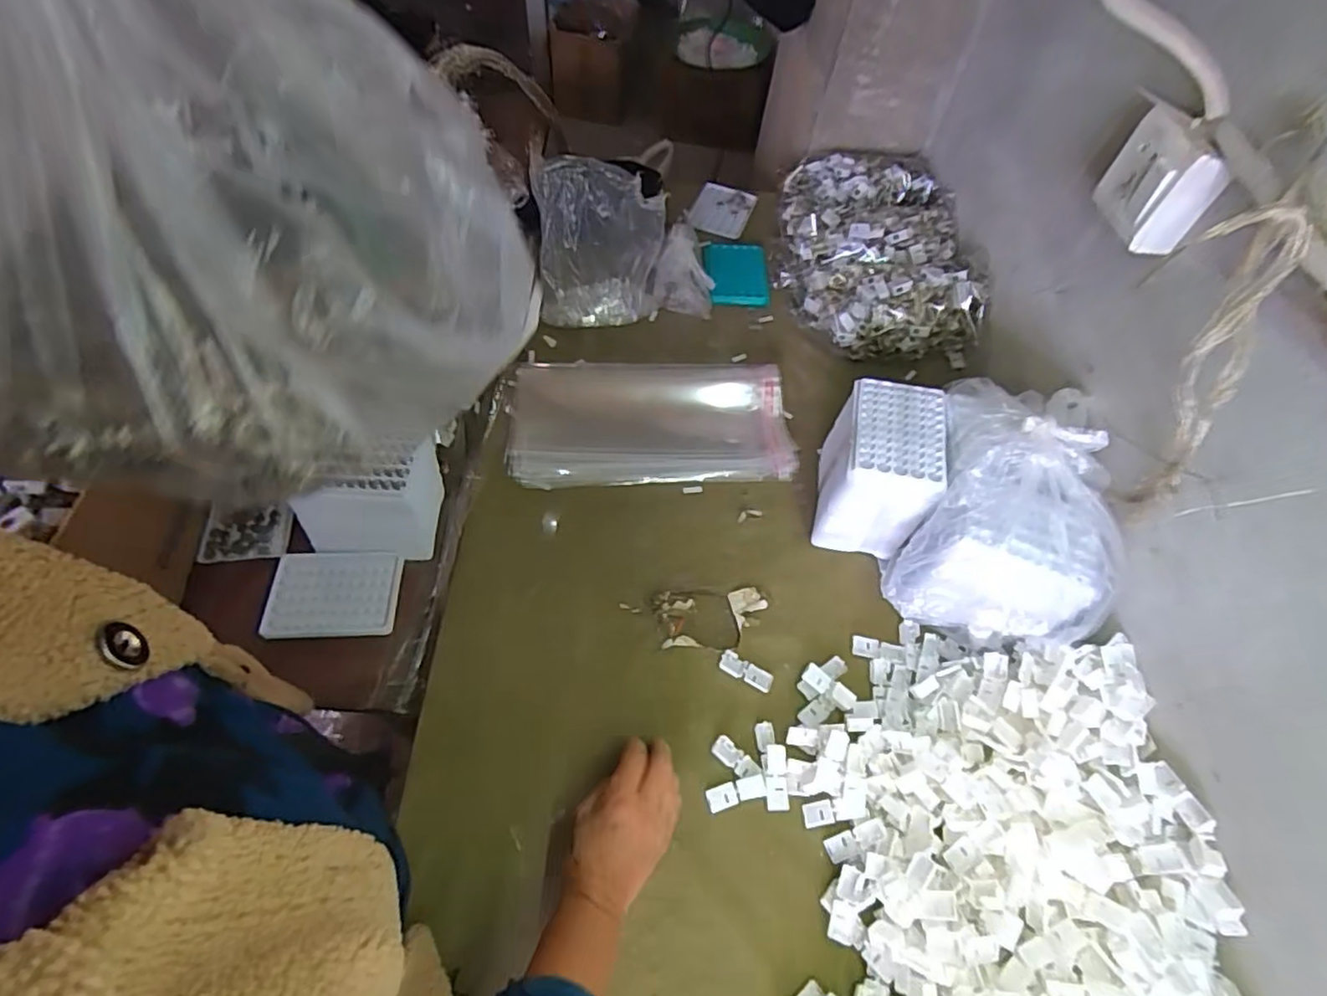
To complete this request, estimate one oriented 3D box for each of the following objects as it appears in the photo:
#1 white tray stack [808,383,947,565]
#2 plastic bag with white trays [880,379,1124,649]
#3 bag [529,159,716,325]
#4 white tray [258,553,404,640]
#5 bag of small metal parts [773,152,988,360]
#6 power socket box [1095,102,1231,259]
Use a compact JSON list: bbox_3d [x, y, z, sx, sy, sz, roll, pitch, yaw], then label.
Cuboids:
[{"bbox_3d":[0.229,-0.030,0.674,0.096,0.147,0.137,13,59,6],"label":"white tray stack"},{"bbox_3d":[0.337,0.012,0.625,0.165,0.178,0.234,18,58,6],"label":"plastic bag with white trays"},{"bbox_3d":[-0.052,-0.344,0.843,0.235,0.206,0.054,-3,37,-7],"label":"bag"},{"bbox_3d":[-0.359,0.106,0.676,0.129,0.019,0.094,-2,58,-6],"label":"white tray"},{"bbox_3d":[0.303,-0.375,0.919,0.246,0.090,0.391,3,58,-3],"label":"bag of small metal parts"},{"bbox_3d":[0.429,-0.273,0.536,0.047,0.082,0.088,6,57,-1],"label":"power socket box"}]

